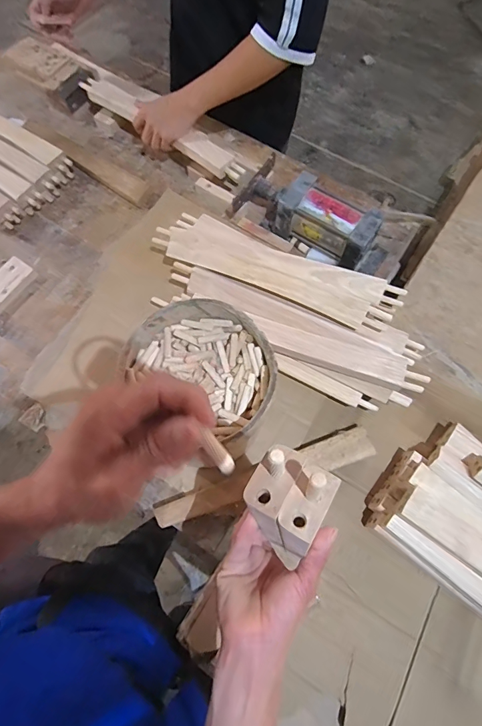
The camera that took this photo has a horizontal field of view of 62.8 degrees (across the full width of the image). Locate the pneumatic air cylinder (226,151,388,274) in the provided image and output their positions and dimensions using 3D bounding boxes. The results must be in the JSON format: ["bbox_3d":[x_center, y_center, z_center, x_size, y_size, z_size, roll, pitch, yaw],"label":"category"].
[{"bbox_3d":[0.140,-0.287,0.784,0.317,0.099,0.132,36,75,12],"label":"pneumatic air cylinder"}]

